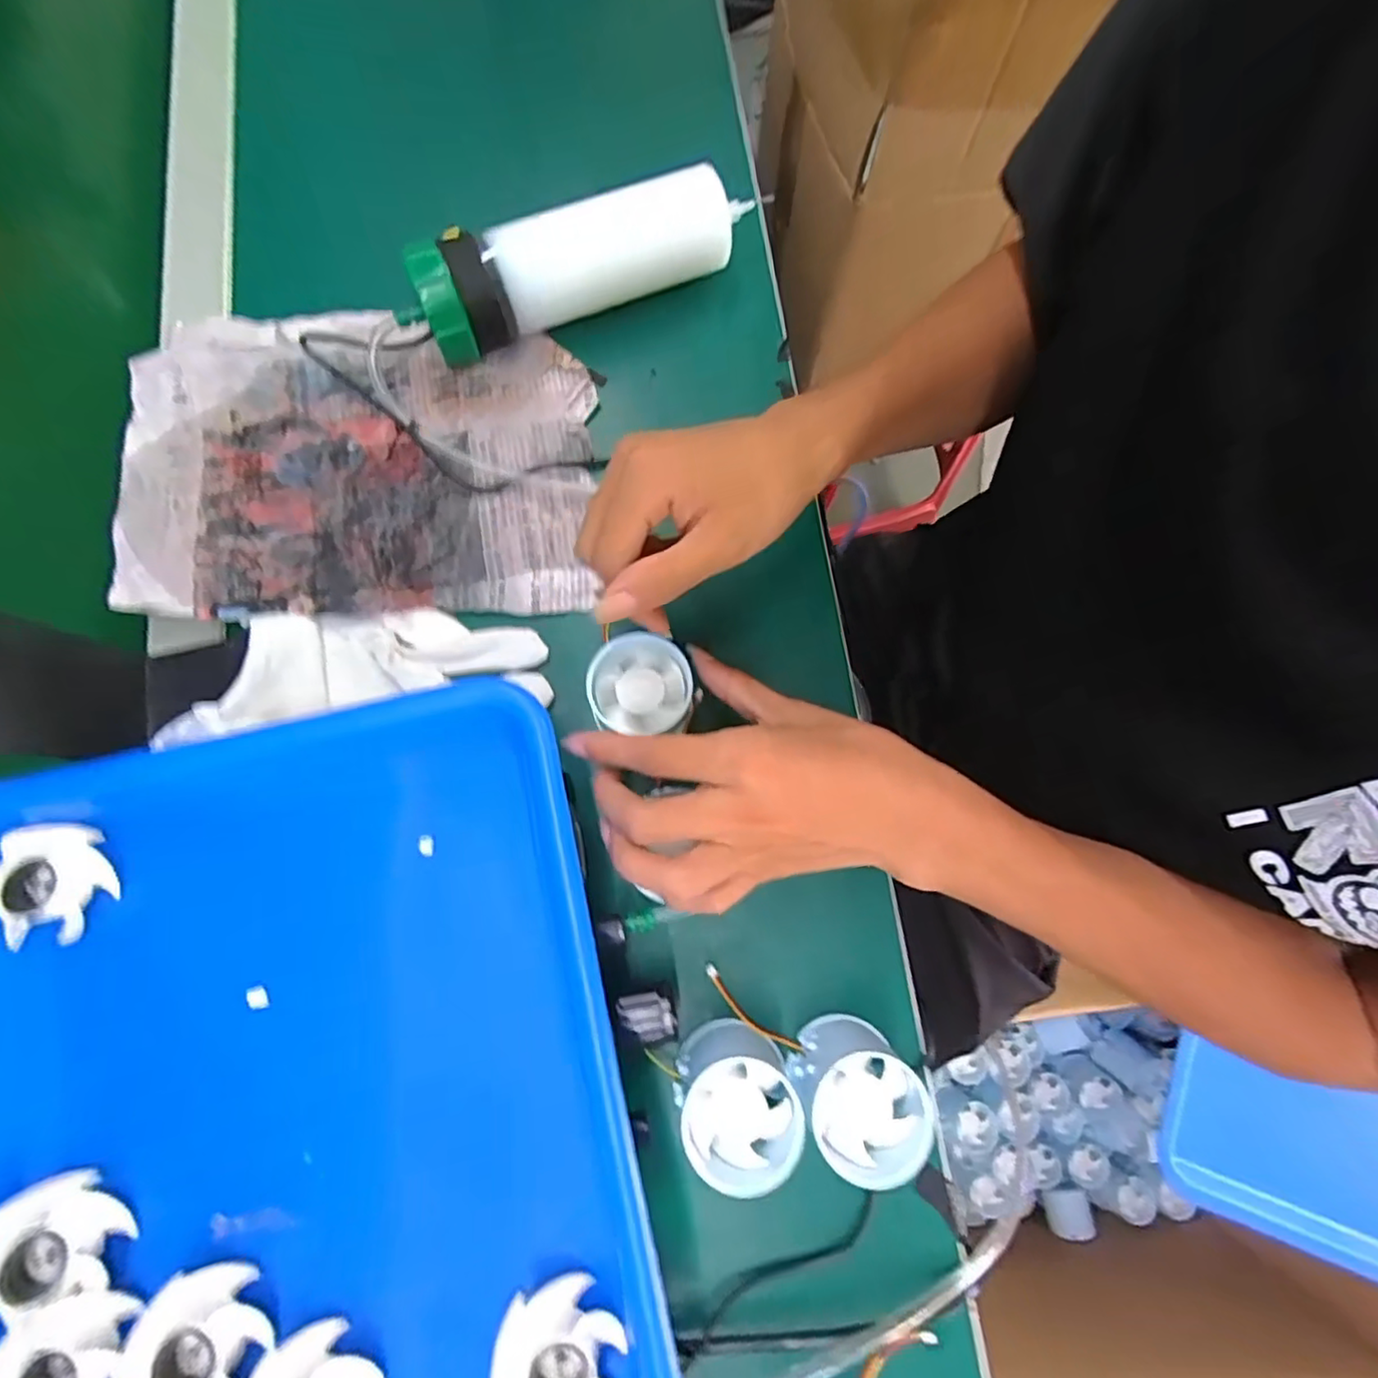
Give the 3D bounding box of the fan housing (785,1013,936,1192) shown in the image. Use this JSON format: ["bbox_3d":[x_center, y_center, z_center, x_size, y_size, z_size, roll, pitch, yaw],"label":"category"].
[{"bbox_3d":[0.080,0.188,0.298,0.056,0.052,0.054,0,78,-1],"label":"fan housing"}]

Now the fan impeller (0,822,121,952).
[{"bbox_3d":[-0.258,0.078,0.255,0.043,0.010,0.043,9,73,-30],"label":"fan impeller"}]

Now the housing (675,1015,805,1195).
[{"bbox_3d":[0.022,0.190,0.297,0.053,0.058,0.054,0,78,-1],"label":"housing"}]

